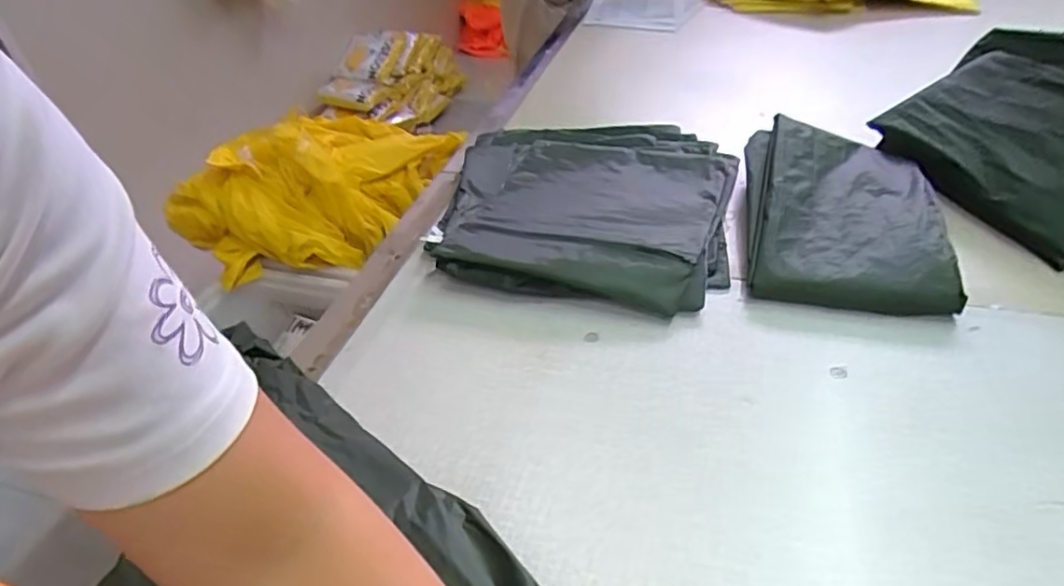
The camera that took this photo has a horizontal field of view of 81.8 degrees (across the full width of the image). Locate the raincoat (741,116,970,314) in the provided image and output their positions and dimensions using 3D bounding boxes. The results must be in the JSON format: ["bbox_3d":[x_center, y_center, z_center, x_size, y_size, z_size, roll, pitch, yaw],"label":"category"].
[{"bbox_3d":[0.341,-0.098,0.684,0.195,0.052,0.288,6,40,14],"label":"raincoat"}]

